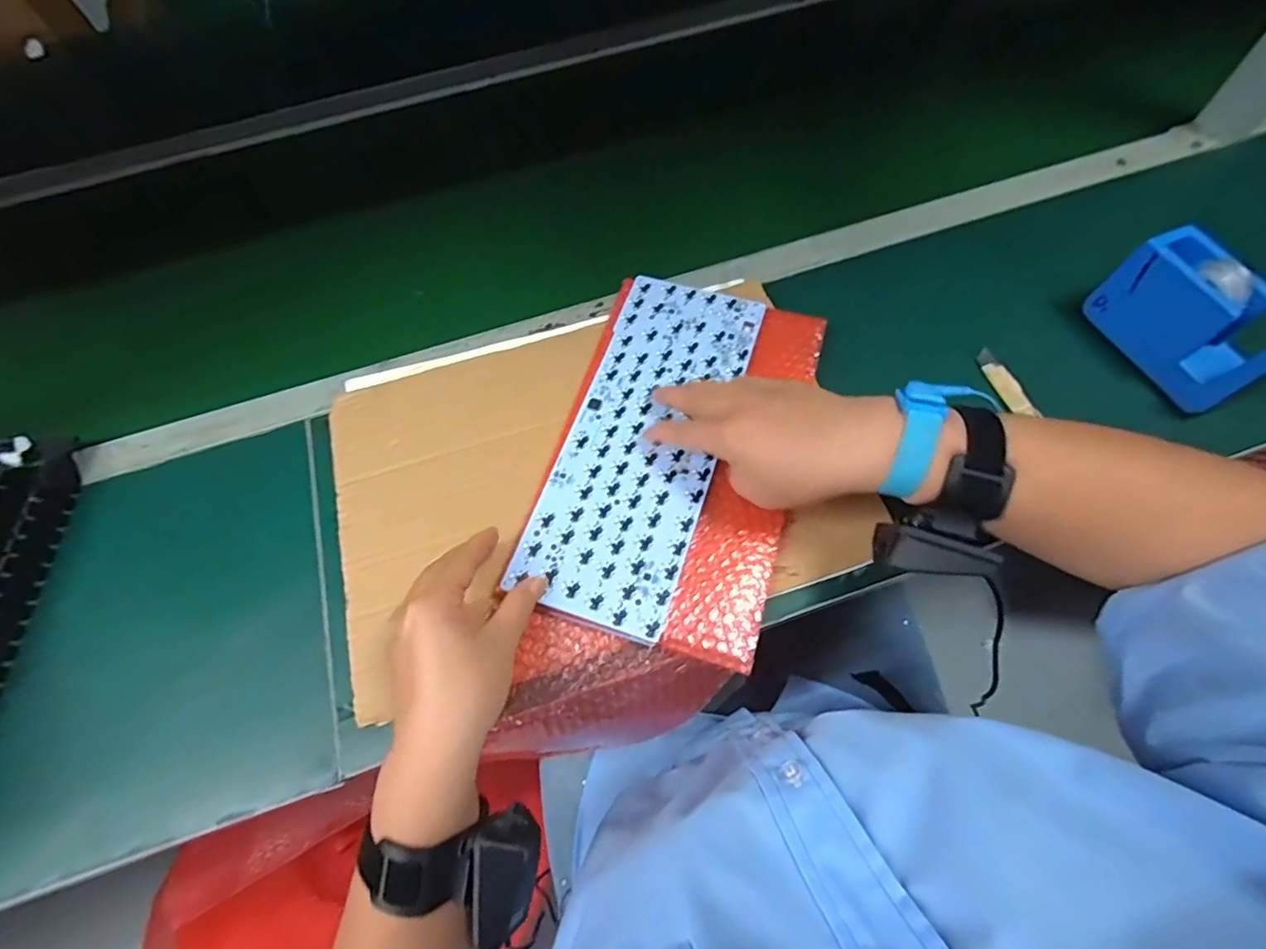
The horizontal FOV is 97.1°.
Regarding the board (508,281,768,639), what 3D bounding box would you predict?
[{"bbox_3d":[0.010,-0.034,0.450,0.124,0.005,0.305,14,66,9],"label":"board"}]

